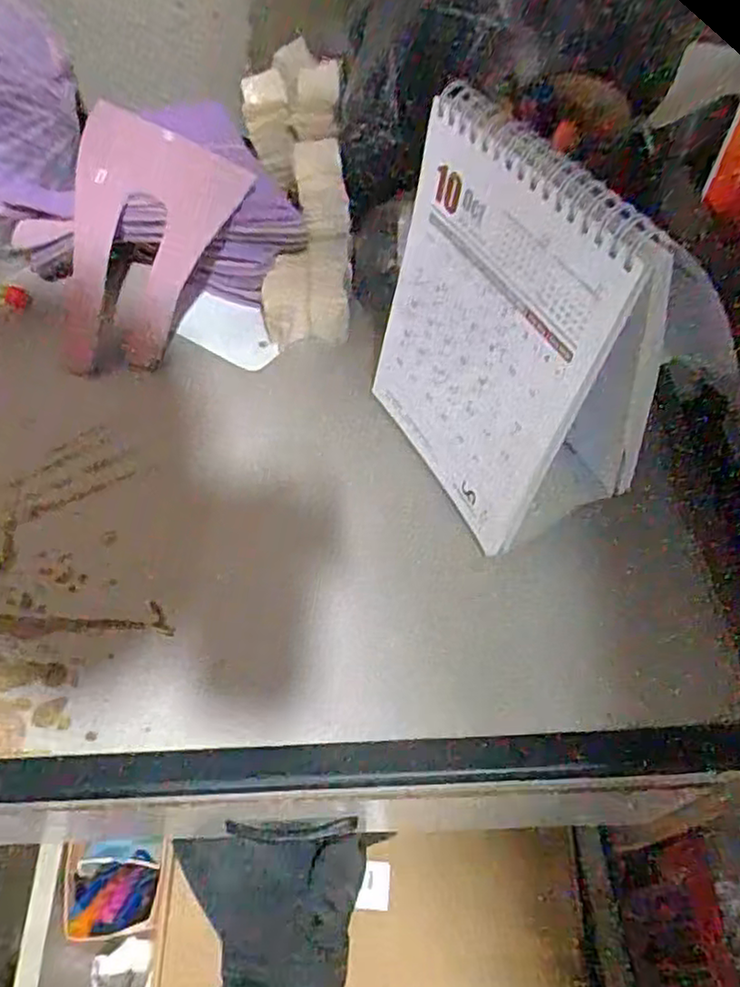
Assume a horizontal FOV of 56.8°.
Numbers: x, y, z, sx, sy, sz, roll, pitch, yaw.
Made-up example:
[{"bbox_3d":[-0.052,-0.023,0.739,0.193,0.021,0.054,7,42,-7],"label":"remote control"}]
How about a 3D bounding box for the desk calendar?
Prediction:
[{"bbox_3d":[0.065,-0.080,0.355,0.073,0.194,0.158,-23,59,-17],"label":"desk calendar"}]

